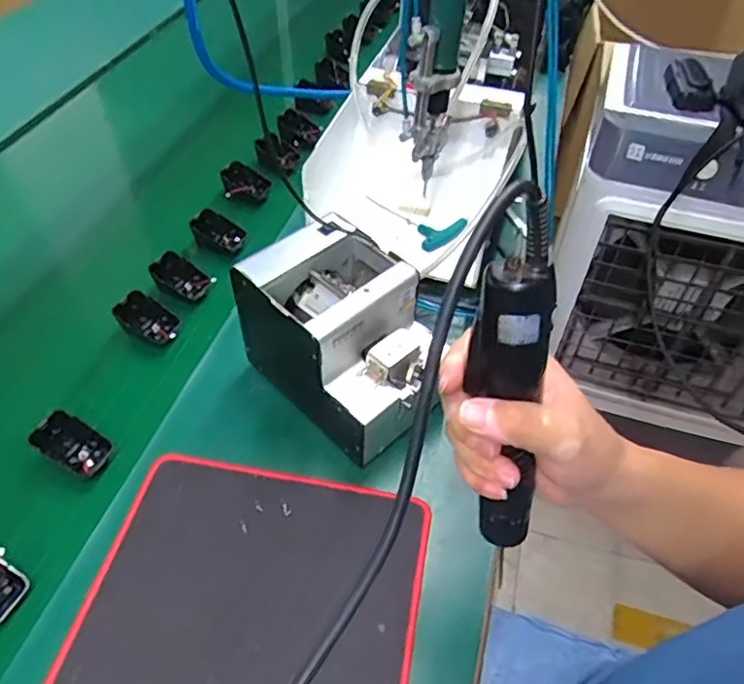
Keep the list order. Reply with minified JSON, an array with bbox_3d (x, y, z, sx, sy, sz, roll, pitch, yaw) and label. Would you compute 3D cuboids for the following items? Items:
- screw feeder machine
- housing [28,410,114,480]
[{"bbox_3d":[-0.025,-0.003,0.588,0.183,0.145,0.126,36,56,27],"label":"screw feeder machine"},{"bbox_3d":[-0.282,0.097,0.568,0.072,0.028,0.042,21,51,17],"label":"housing"}]

